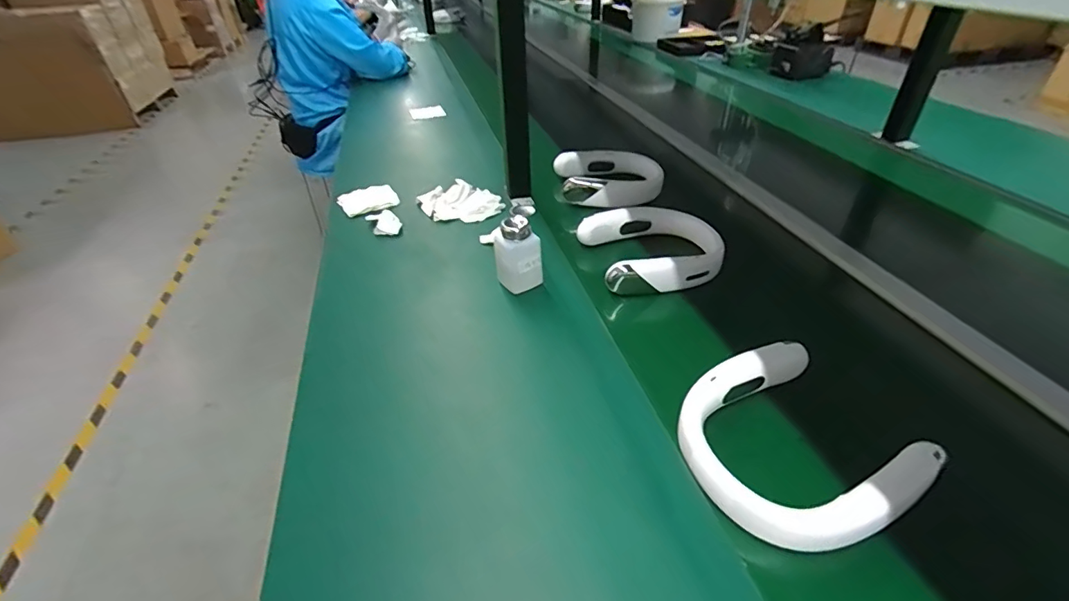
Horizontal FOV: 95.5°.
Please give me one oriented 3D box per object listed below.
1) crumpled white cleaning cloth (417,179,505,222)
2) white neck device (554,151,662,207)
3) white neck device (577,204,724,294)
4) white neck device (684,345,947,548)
[{"bbox_3d":[-0.145,-0.189,0.929,0.163,0.048,0.083,5,37,8],"label":"crumpled white cleaning cloth"},{"bbox_3d":[0.153,-0.254,0.994,0.207,0.058,0.173,-4,37,-4],"label":"white neck device"},{"bbox_3d":[0.186,-0.081,0.767,0.200,0.060,0.171,-12,38,-14],"label":"white neck device"},{"bbox_3d":[0.246,0.137,0.473,0.198,0.047,0.193,-17,39,-20],"label":"white neck device"}]

